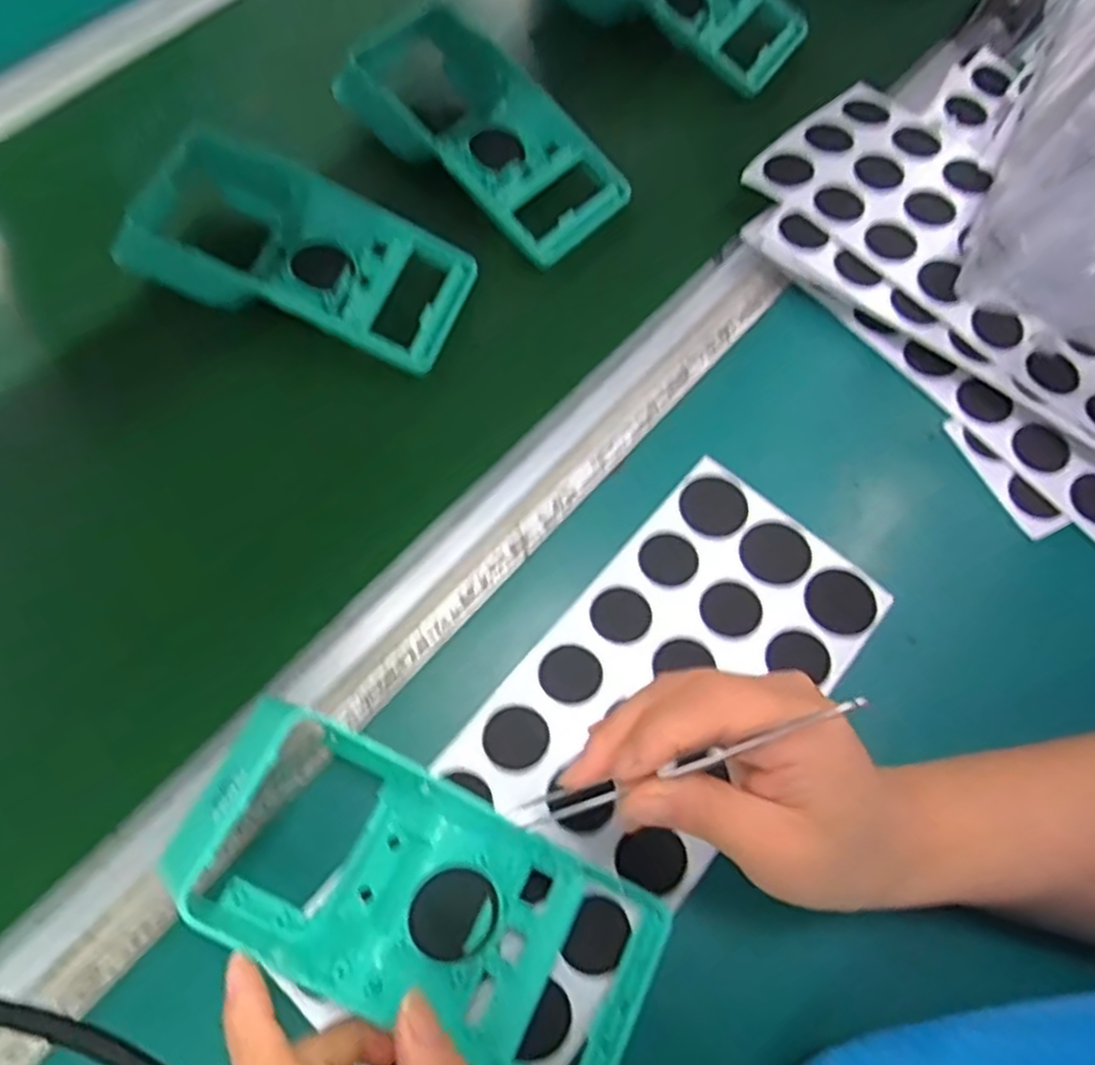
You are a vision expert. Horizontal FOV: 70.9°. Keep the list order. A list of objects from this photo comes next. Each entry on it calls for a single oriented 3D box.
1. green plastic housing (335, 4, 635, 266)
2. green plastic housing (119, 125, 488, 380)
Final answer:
[{"bbox_3d":[-0.036,-0.244,0.466,0.174,0.042,0.098,40,71,14],"label":"green plastic housing"},{"bbox_3d":[-0.136,-0.159,0.428,0.179,0.044,0.101,18,68,6],"label":"green plastic housing"}]

